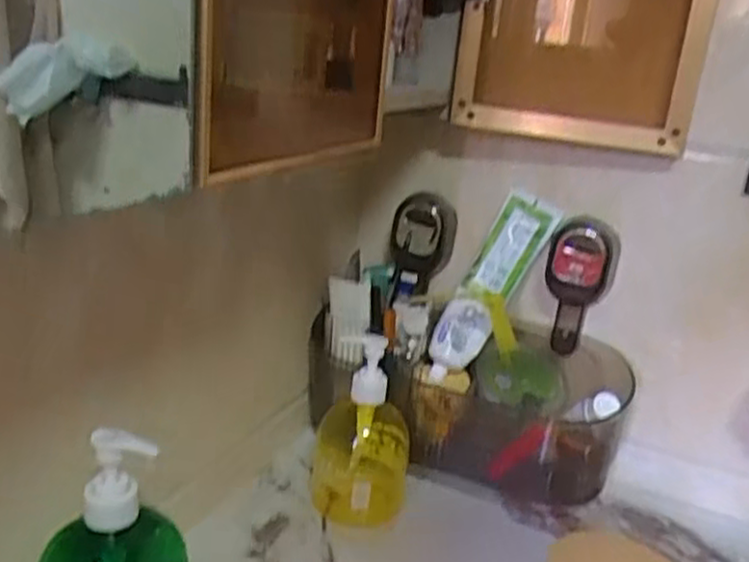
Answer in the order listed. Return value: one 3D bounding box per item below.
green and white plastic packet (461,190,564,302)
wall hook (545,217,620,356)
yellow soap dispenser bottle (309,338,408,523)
[{"bbox_3d":[0.131,-0.032,0.743,0.050,0.108,0.014,32,7,2],"label":"green and white plastic packet"},{"bbox_3d":[0.195,0.009,0.732,0.061,0.139,0.030,11,20,17],"label":"wall hook"},{"bbox_3d":[-0.012,0.132,0.695,0.086,0.168,0.070,9,19,10],"label":"yellow soap dispenser bottle"}]

